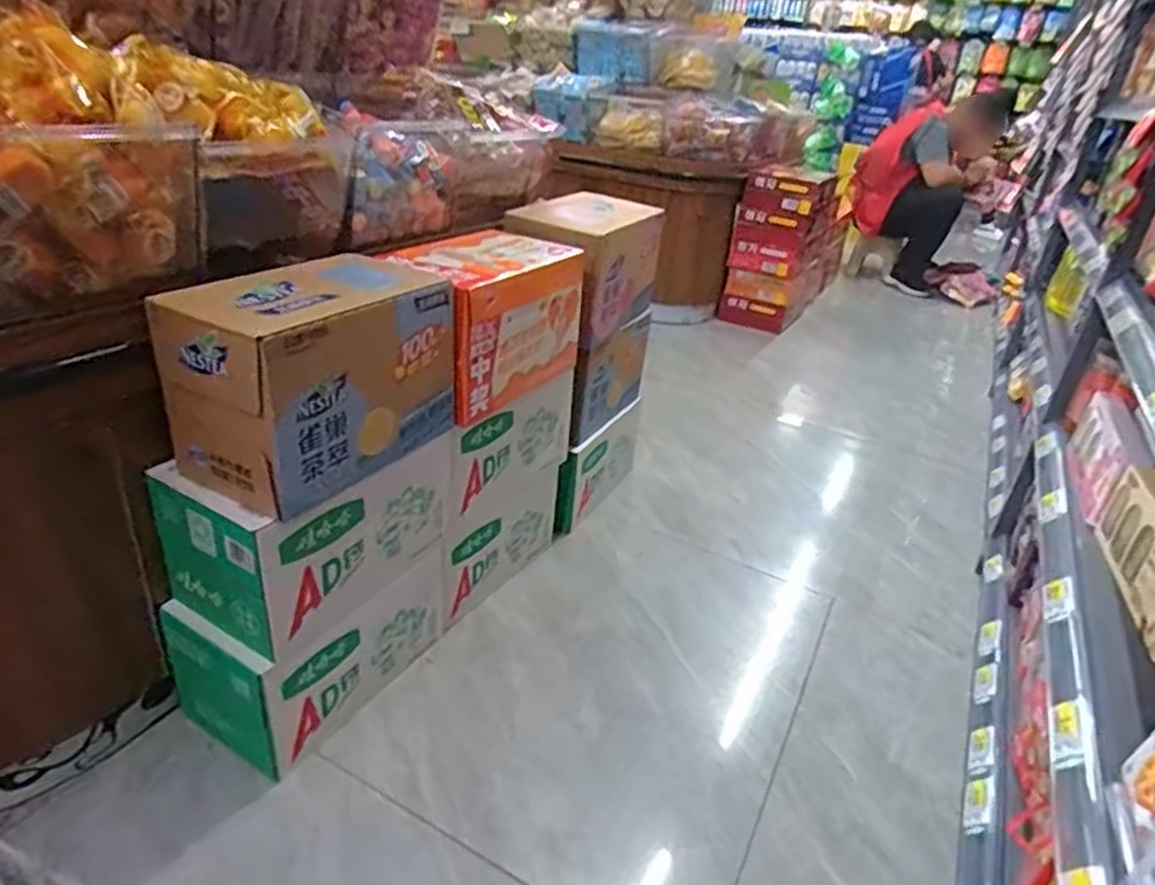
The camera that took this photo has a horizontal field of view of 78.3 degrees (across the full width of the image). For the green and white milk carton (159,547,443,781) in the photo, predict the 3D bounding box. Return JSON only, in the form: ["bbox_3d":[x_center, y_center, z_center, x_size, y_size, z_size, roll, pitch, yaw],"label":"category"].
[{"bbox_3d":[-0.391,0.266,1.048,0.213,0.183,0.316,19,31,24],"label":"green and white milk carton"}]

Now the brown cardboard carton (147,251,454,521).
[{"bbox_3d":[-0.312,-0.091,0.885,0.184,0.208,0.323,17,30,21],"label":"brown cardboard carton"}]

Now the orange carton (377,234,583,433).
[{"bbox_3d":[-0.161,-0.206,1.151,0.206,0.198,0.352,19,31,23],"label":"orange carton"}]

